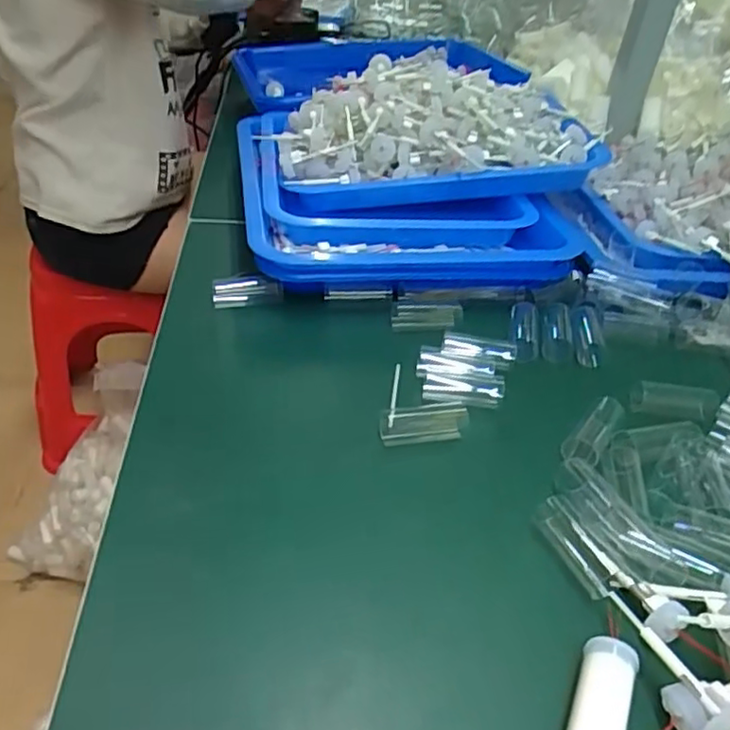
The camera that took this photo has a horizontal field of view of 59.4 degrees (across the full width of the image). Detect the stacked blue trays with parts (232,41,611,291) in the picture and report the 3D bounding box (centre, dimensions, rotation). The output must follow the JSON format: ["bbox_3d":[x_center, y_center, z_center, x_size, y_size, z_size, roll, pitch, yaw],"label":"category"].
[{"bbox_3d":[0.039,-0.222,0.615,0.300,0.129,0.426,-2,39,-11],"label":"stacked blue trays with parts"}]

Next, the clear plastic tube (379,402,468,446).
[{"bbox_3d":[0.035,0.035,0.377,0.053,0.016,0.017,-2,39,-11],"label":"clear plastic tube"}]

